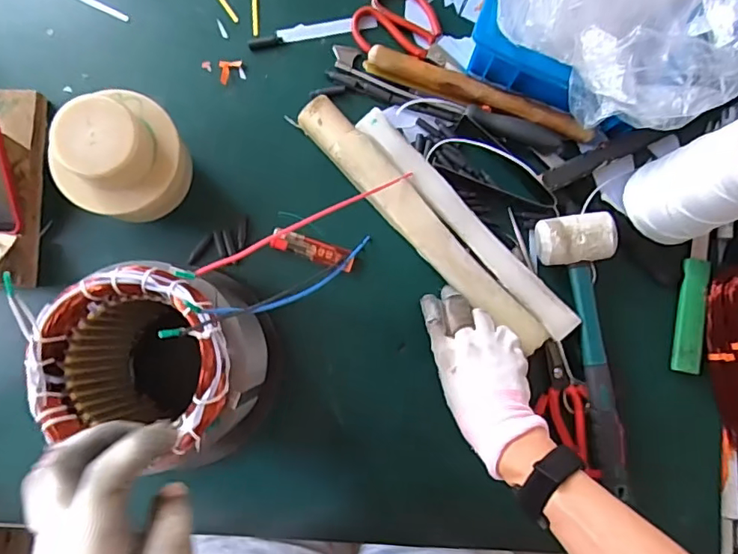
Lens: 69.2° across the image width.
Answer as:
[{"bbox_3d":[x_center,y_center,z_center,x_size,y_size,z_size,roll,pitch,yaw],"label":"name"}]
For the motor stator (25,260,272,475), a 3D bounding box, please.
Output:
[{"bbox_3d":[-0.161,0.071,0.445,0.144,0.159,0.142,0,84,-1],"label":"motor stator"}]

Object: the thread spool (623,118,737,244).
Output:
[{"bbox_3d":[0.311,-0.086,0.477,0.074,0.148,0.085,-19,84,-3],"label":"thread spool"}]

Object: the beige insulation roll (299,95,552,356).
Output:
[{"bbox_3d":[0.051,-0.052,0.547,0.042,0.031,0.337,-41,86,-5],"label":"beige insulation roll"}]

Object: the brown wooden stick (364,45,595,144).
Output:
[{"bbox_3d":[0.116,-0.193,0.565,0.246,0.014,0.030,23,84,1],"label":"brown wooden stick"}]

